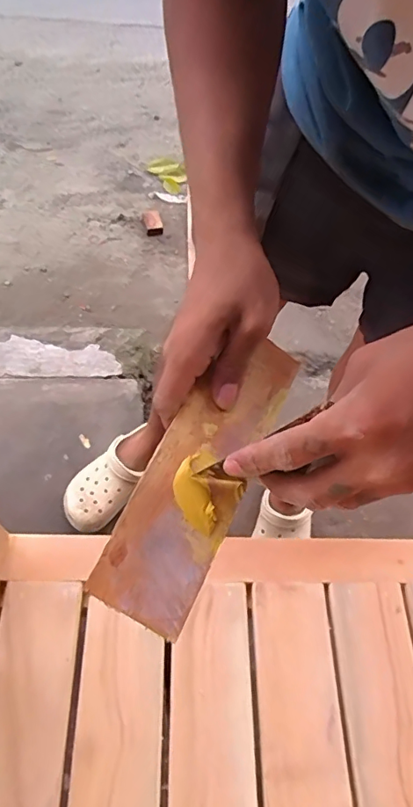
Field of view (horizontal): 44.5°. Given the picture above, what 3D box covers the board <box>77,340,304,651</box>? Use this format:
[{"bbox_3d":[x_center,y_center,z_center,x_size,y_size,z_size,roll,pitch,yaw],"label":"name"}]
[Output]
[{"bbox_3d":[0.000,0.035,0.309,0.060,0.005,0.194,35,61,-14],"label":"board"}]

